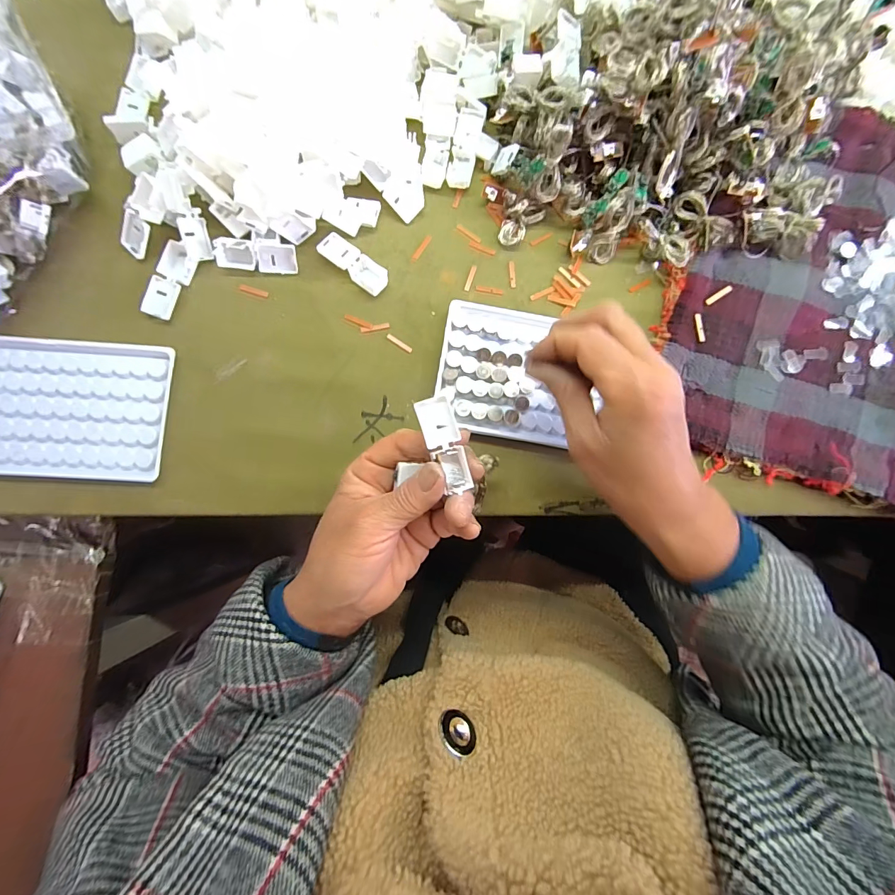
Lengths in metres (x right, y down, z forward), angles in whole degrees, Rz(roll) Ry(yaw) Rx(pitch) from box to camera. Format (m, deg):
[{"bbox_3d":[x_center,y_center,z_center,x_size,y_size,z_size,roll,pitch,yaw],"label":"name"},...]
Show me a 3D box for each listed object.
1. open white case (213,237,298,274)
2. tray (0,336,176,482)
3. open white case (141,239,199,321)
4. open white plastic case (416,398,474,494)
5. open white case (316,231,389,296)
[{"bbox_3d":[-0.139,-0.140,0.300,0.055,0.009,0.022,2,117,-5],"label":"open white case"},{"bbox_3d":[-0.258,-0.027,0.280,0.124,0.008,0.095,3,83,-3],"label":"tray"},{"bbox_3d":[-0.199,-0.119,0.293,0.021,0.005,0.054,23,81,-24],"label":"open white case"},{"bbox_3d":[0.000,-0.002,0.232,0.018,0.012,0.054,-22,105,-4],"label":"open white plastic case"},{"bbox_3d":[-0.070,-0.138,0.306,0.057,0.006,0.021,38,83,1],"label":"open white case"}]

